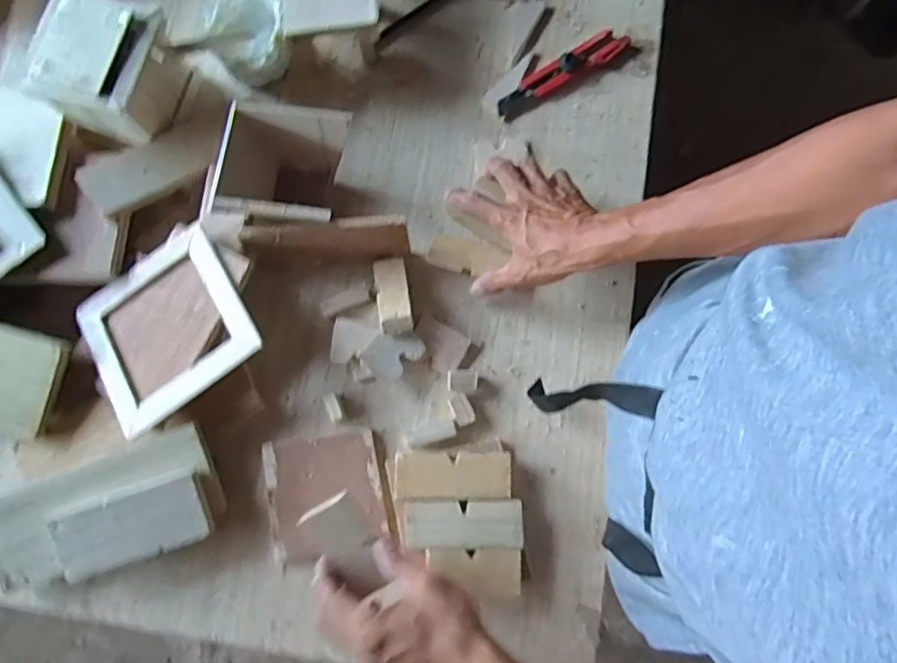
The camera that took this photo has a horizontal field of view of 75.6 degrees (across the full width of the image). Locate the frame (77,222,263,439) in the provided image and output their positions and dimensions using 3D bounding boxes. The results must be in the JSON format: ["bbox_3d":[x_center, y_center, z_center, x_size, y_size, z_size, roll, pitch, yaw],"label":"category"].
[{"bbox_3d":[-0.271,-0.003,0.551,0.161,0.011,0.149,-34,72,7],"label":"frame"}]

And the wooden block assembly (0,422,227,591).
[{"bbox_3d":[-0.318,0.168,0.535,0.209,0.044,0.102,-20,80,-3],"label":"wooden block assembly"}]

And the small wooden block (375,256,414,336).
[{"bbox_3d":[-0.056,-0.039,0.581,0.033,0.015,0.086,-10,61,-2],"label":"small wooden block"}]

